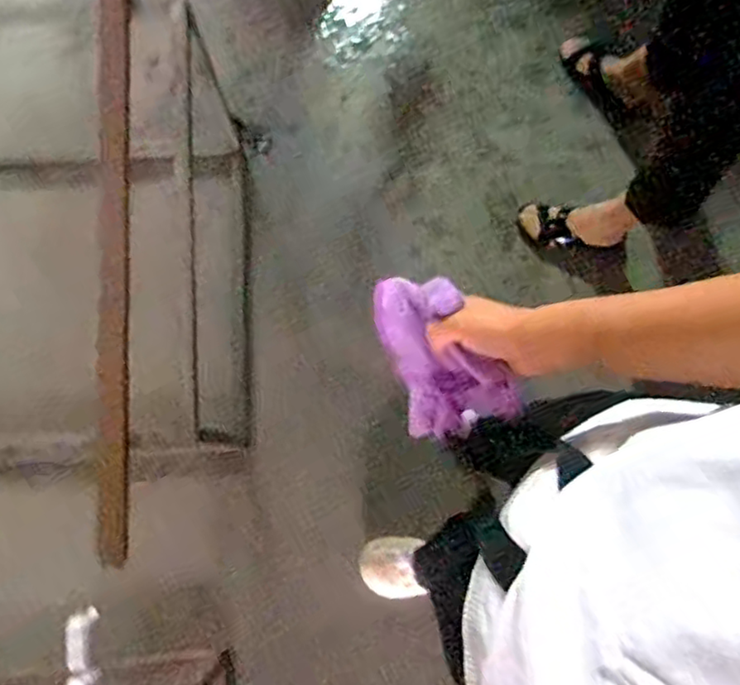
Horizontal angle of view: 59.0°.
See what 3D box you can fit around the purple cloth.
[{"bbox_3d":[0.061,0.009,0.594,0.082,0.114,0.148,-19,81,-4],"label":"purple cloth"}]

